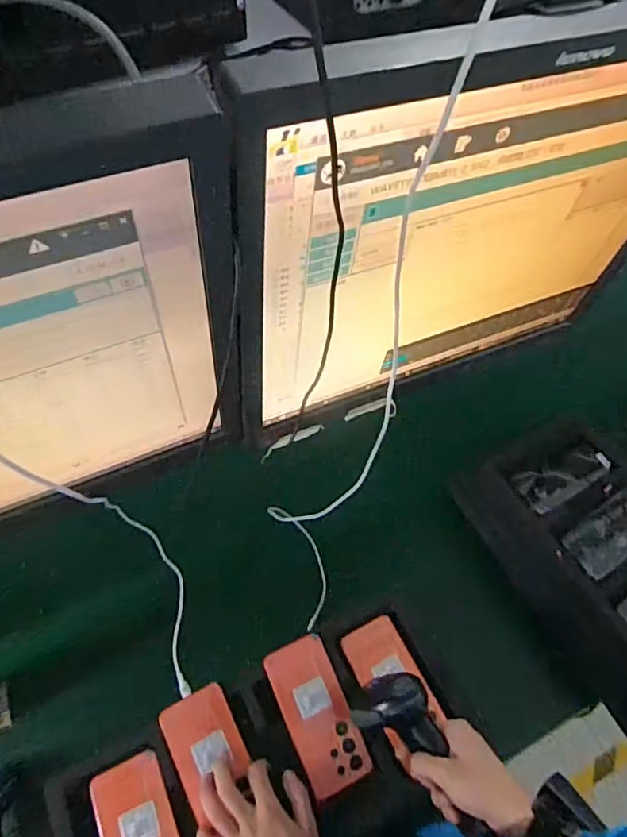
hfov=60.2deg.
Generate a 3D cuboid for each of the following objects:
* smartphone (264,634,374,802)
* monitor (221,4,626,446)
[{"bbox_3d":[0.004,0.360,0.663,0.076,0.009,0.167,-22,68,-11],"label":"smartphone"},{"bbox_3d":[0.119,-0.116,0.384,0.361,0.303,0.041,-21,61,-16],"label":"monitor"}]

